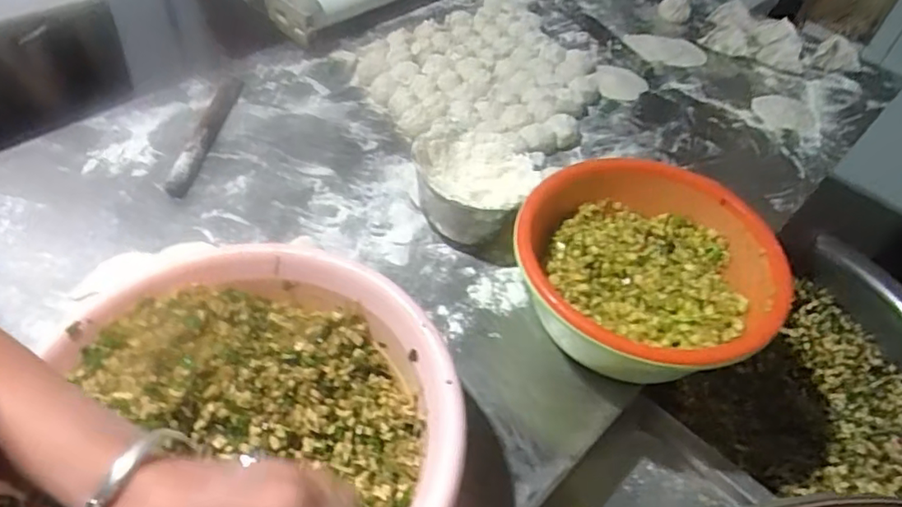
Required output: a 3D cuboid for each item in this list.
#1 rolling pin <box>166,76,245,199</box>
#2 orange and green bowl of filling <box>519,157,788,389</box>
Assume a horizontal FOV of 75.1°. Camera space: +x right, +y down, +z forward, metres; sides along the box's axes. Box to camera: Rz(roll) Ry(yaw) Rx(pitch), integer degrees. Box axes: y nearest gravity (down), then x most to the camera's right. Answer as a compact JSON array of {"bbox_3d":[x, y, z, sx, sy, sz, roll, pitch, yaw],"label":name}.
[{"bbox_3d":[-0.347,-0.180,0.843,0.034,0.022,0.270,5,50,-1],"label":"rolling pin"},{"bbox_3d":[0.211,0.029,0.651,0.259,0.117,0.257,3,50,-3],"label":"orange and green bowl of filling"}]

